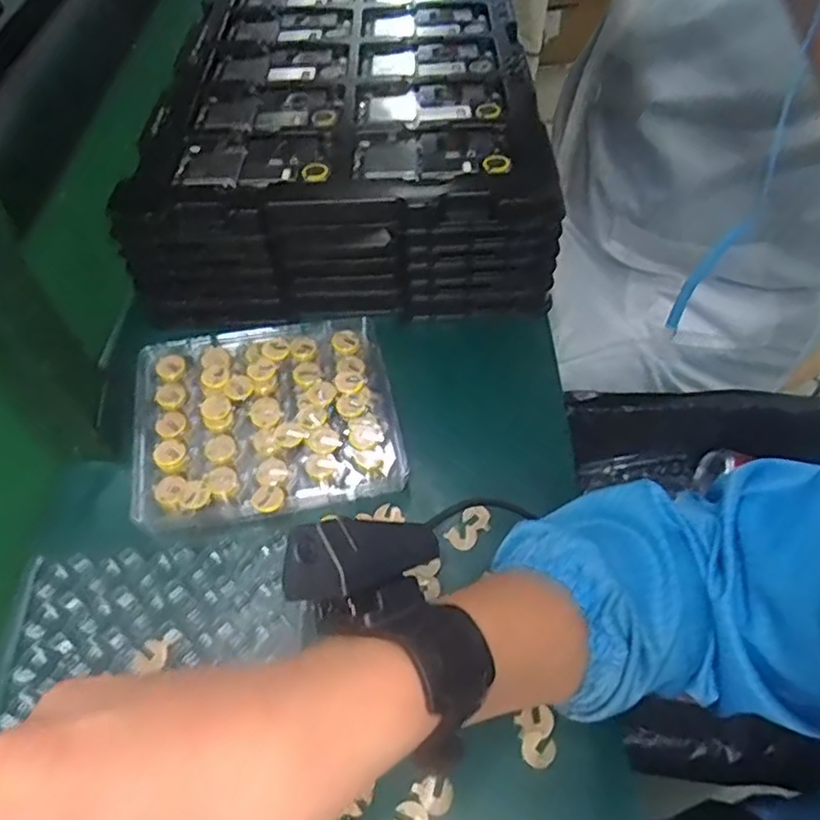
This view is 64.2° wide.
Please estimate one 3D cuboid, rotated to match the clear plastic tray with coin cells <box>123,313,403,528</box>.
[{"bbox_3d":[-0.100,0.003,0.452,0.172,0.028,0.150,-9,52,-3],"label":"clear plastic tray with coin cells"}]

